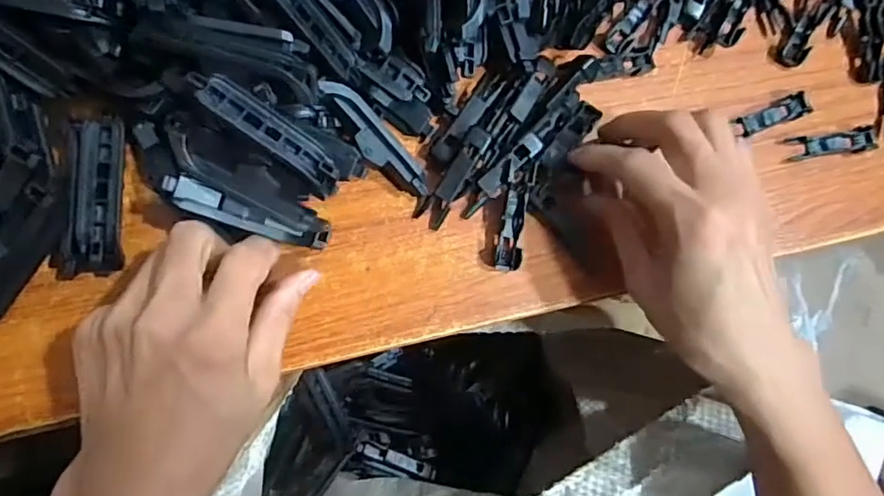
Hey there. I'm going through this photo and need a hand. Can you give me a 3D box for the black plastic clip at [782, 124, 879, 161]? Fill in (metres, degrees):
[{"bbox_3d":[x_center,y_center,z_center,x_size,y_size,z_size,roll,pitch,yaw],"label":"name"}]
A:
[{"bbox_3d":[0.225,-0.060,0.328,0.057,0.006,0.014,-10,83,-9],"label":"black plastic clip"}]

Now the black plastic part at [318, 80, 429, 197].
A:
[{"bbox_3d":[-0.031,-0.051,0.275,0.017,0.013,0.069,-43,111,-9],"label":"black plastic part"}]

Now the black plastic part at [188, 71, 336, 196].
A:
[{"bbox_3d":[-0.074,-0.050,0.249,0.071,0.010,0.017,38,81,-16],"label":"black plastic part"}]

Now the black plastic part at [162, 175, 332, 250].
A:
[{"bbox_3d":[-0.088,-0.014,0.261,0.073,0.020,0.017,18,83,-20],"label":"black plastic part"}]

